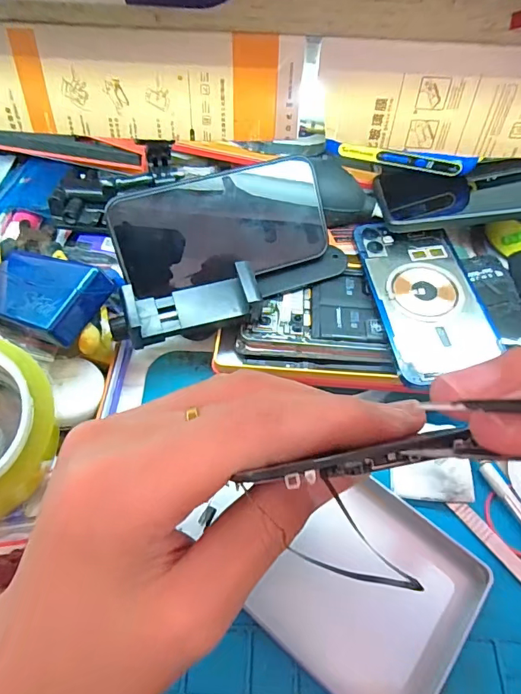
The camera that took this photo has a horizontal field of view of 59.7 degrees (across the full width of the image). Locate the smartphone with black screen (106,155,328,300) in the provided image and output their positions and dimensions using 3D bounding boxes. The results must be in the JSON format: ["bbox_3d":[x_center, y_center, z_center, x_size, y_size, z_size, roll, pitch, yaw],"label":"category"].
[{"bbox_3d":[-0.025,-0.083,0.311,0.141,0.009,0.072,-15,102,-15],"label":"smartphone with black screen"}]

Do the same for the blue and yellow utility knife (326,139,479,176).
[{"bbox_3d":[0.106,-0.142,0.340,0.112,0.015,0.009,7,59,3],"label":"blue and yellow utility knife"}]

